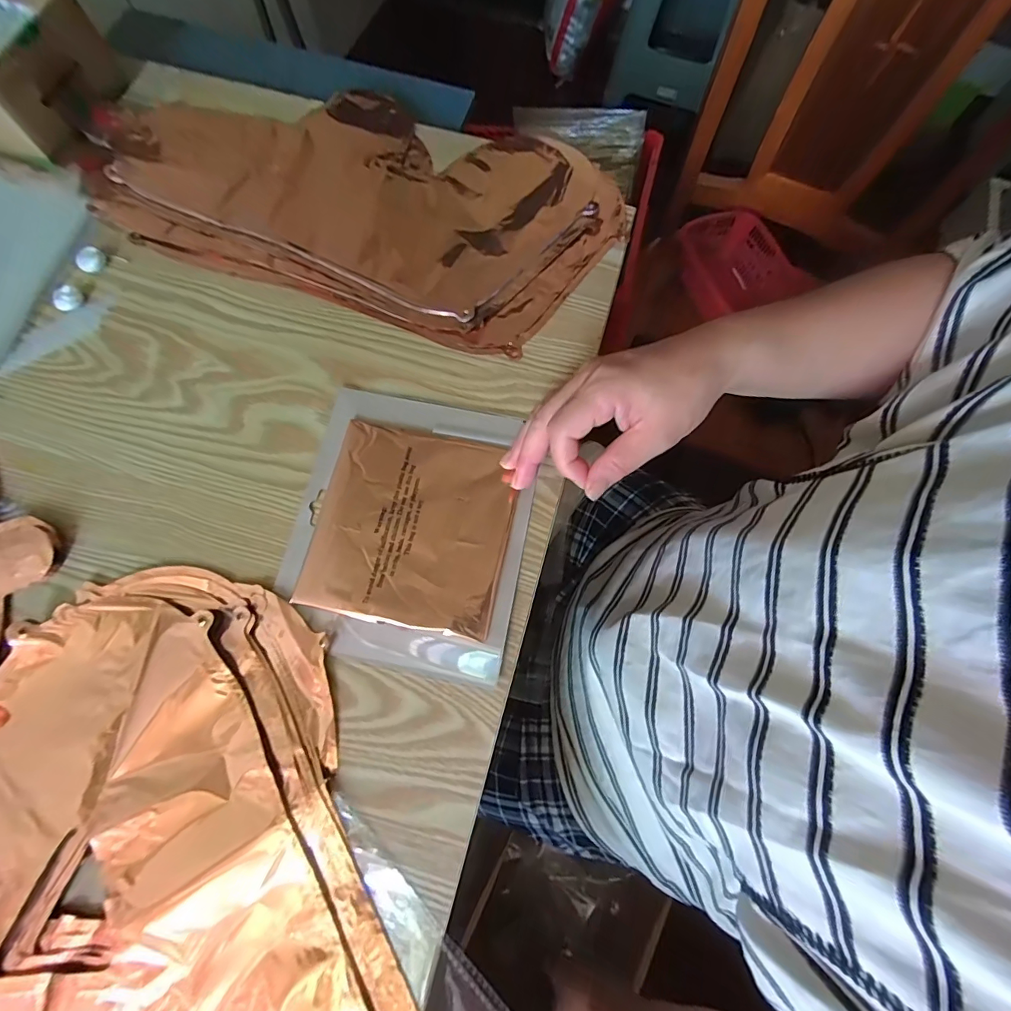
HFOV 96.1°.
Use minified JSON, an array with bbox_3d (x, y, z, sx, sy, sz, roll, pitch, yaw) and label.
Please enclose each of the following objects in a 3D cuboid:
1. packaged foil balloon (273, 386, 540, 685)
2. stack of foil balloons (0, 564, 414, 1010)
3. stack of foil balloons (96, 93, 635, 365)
[{"bbox_3d":[-0.068,0.011,0.326,0.163,0.010,0.190,11,74,4],"label":"packaged foil balloon"},{"bbox_3d":[-0.253,0.276,0.242,0.386,0.016,0.415,-25,75,-7],"label":"stack of foil balloons"},{"bbox_3d":[-0.132,-0.281,0.406,0.446,0.015,0.224,19,75,6],"label":"stack of foil balloons"}]

